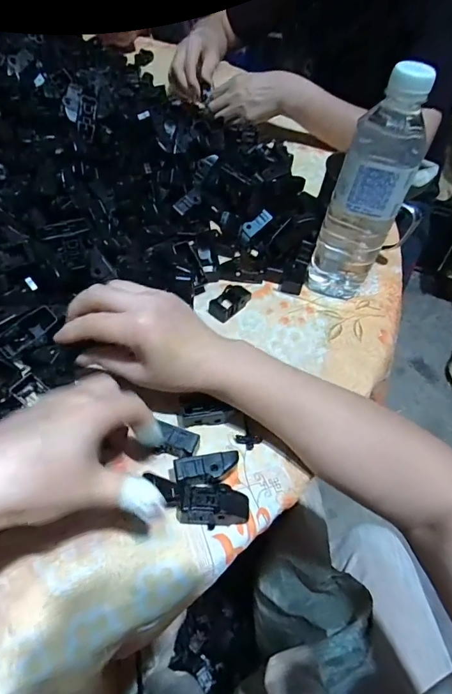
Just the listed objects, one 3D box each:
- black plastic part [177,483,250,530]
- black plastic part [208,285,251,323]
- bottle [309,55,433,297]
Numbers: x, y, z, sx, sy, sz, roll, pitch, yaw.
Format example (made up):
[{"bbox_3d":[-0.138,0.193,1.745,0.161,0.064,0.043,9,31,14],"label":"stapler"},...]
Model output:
[{"bbox_3d":[-0.008,0.114,0.298,0.049,0.019,0.027,8,53,1],"label":"black plastic part"},{"bbox_3d":[0.005,-0.047,0.424,0.024,0.017,0.048,33,58,18],"label":"black plastic part"},{"bbox_3d":[0.129,-0.134,0.385,0.064,0.206,0.051,18,54,9],"label":"bottle"}]

